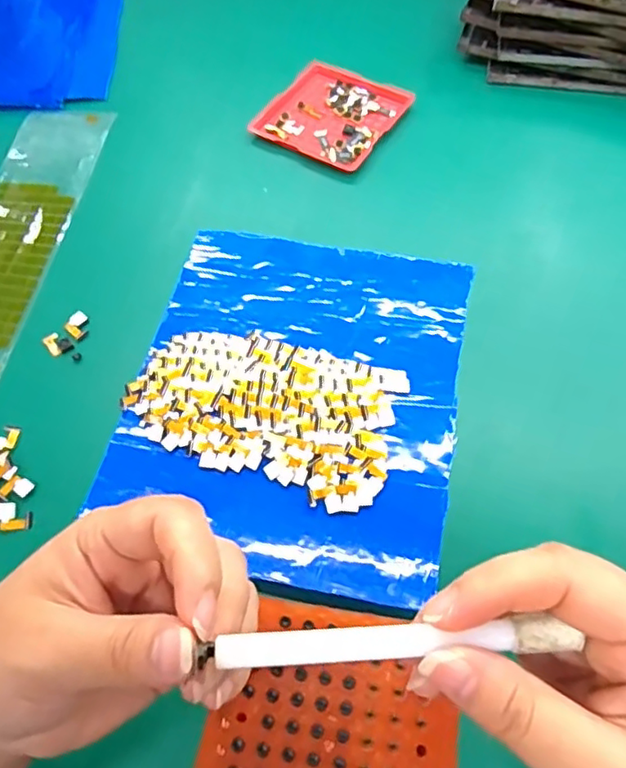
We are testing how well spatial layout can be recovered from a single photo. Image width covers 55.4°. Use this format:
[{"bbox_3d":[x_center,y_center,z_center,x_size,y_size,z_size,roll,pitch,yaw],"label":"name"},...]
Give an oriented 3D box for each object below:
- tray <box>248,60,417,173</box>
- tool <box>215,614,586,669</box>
[{"bbox_3d":[0.015,-0.219,0.481,0.101,0.008,0.098,32,68,19],"label":"tray"},{"bbox_3d":[0.024,0.070,0.163,0.096,0.005,0.009,-1,61,-4],"label":"tool"}]

